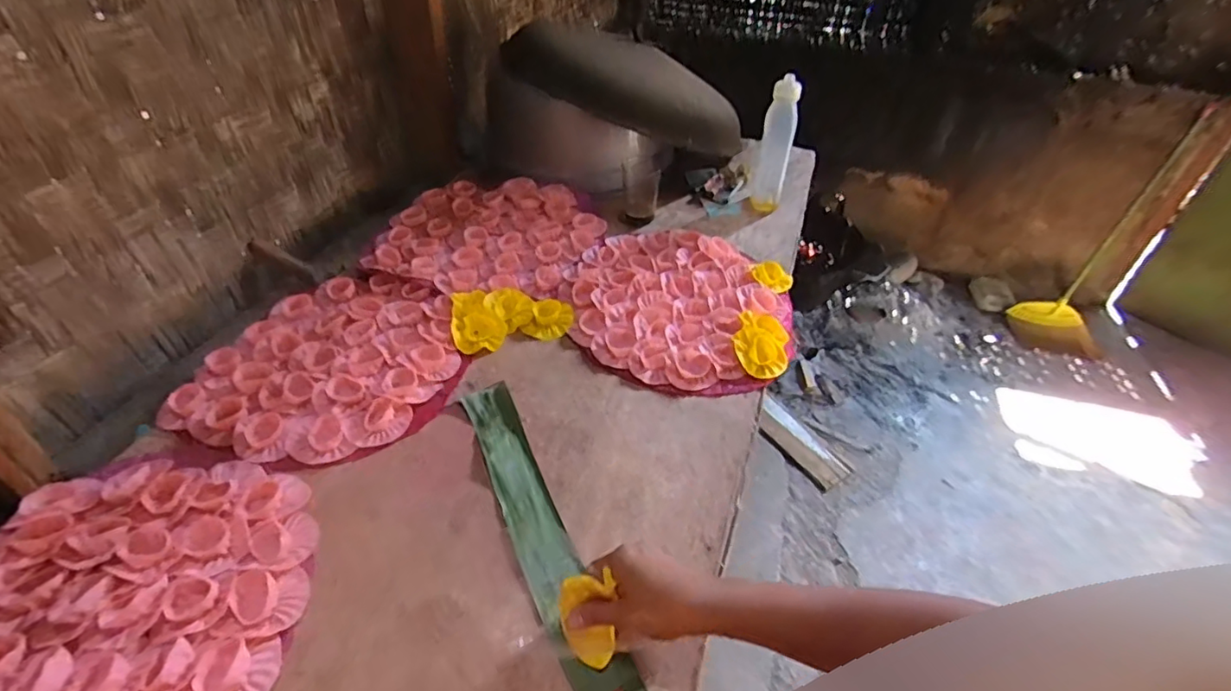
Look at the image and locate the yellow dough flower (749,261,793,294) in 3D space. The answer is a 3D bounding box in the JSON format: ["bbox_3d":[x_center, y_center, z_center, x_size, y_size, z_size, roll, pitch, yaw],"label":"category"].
[{"bbox_3d":[0.237,-0.107,0.899,0.065,0.019,0.051,18,44,13],"label":"yellow dough flower"}]

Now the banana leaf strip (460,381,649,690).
[{"bbox_3d":[-0.074,0.187,0.591,0.059,0.011,0.410,-15,46,-21],"label":"banana leaf strip"}]

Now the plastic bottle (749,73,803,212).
[{"bbox_3d":[0.275,-0.343,1.010,0.058,0.208,0.060,15,43,10],"label":"plastic bottle"}]

